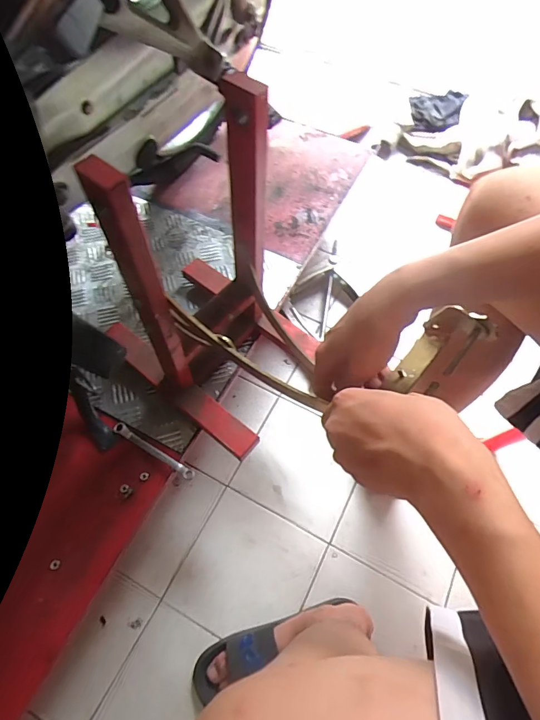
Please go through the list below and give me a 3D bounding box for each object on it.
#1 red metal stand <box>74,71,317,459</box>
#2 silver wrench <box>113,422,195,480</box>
[{"bbox_3d":[-0.057,-0.090,0.496,0.227,0.376,0.206,36,65,18],"label":"red metal stand"},{"bbox_3d":[-0.162,0.125,0.579,0.134,0.010,0.014,29,62,13],"label":"silver wrench"}]

